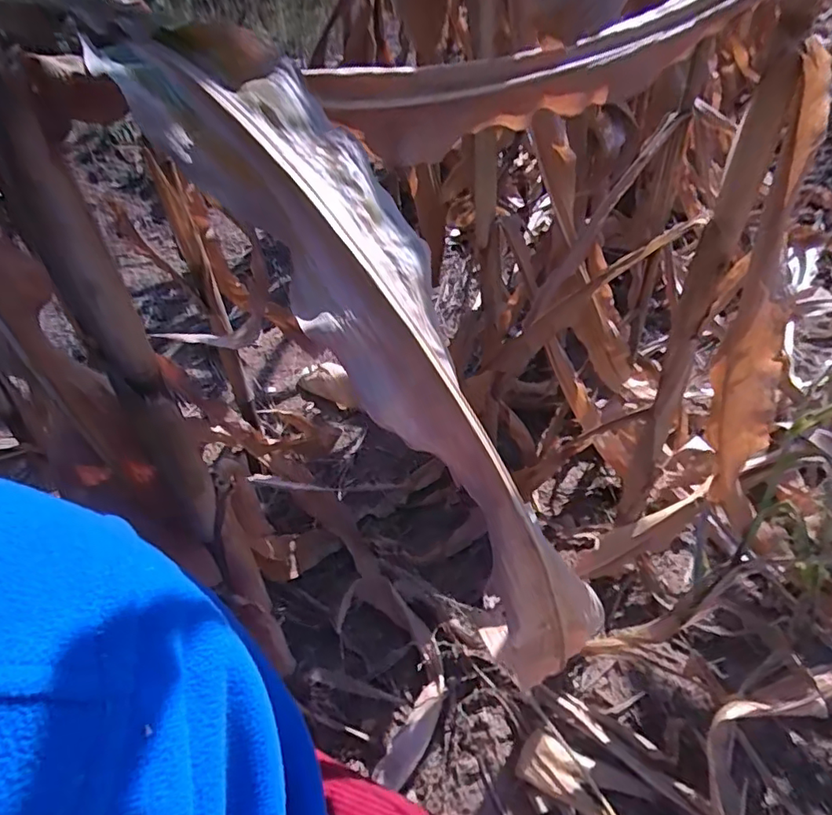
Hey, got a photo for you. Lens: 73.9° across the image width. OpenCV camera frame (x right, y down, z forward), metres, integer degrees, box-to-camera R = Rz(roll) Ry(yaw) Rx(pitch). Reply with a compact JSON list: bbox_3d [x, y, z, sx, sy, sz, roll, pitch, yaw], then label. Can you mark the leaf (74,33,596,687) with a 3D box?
[{"bbox_3d":[-0.026,-0.035,0.255,0.066,0.082,0.382,-32,87,-28],"label":"leaf"}]

